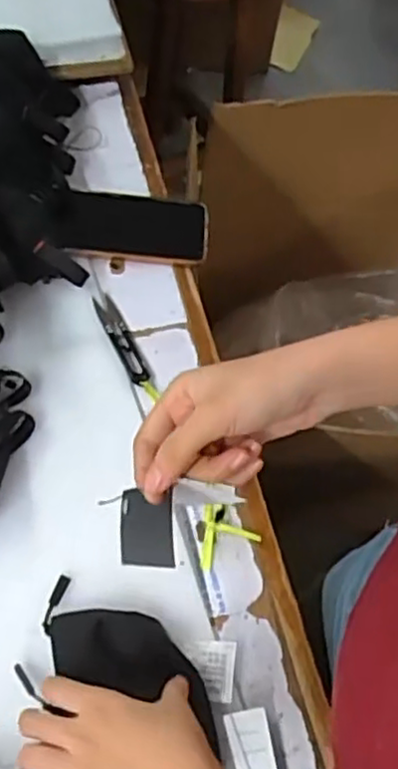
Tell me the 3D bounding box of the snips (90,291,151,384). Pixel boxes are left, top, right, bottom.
[{"bbox_3d":[-0.072,-0.042,0.638,0.020,0.006,0.099,-23,67,-14],"label":"snips"}]

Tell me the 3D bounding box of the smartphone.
[{"bbox_3d":[-0.064,-0.158,0.686,0.146,0.015,0.078,2,63,-3],"label":"smartphone"}]

